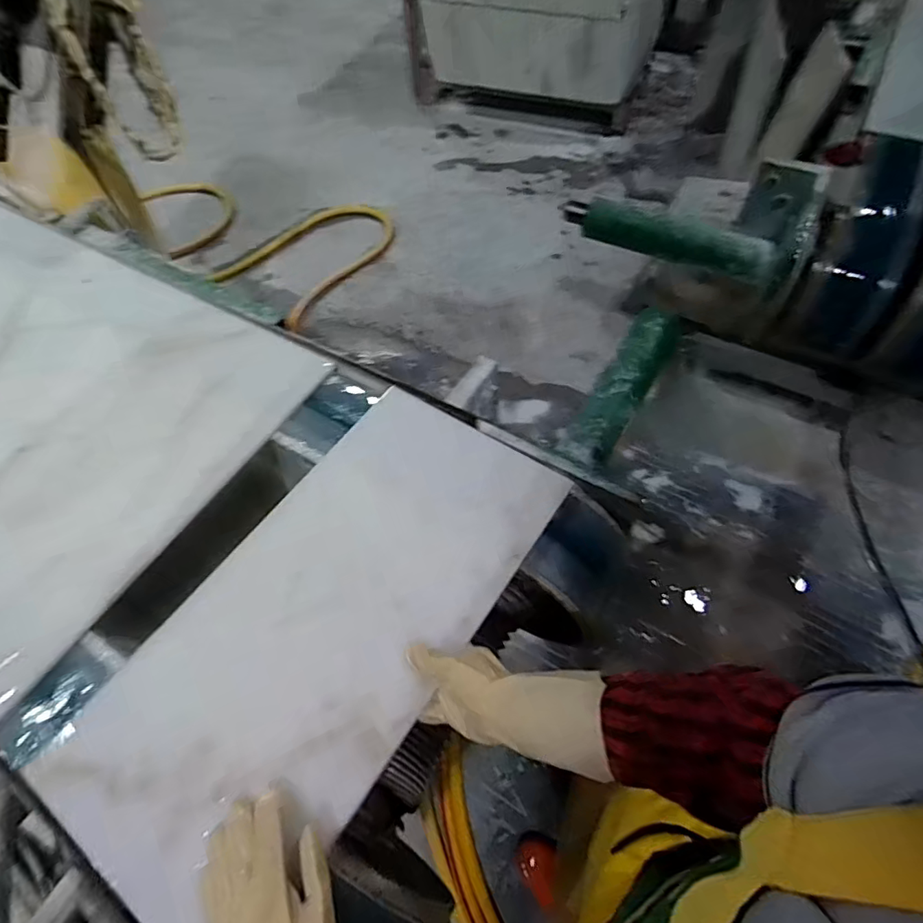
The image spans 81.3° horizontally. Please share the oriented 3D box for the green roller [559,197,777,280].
[{"bbox_3d":[0.441,-0.495,1.175,0.459,0.088,0.082,25,63,18],"label":"green roller"}]

